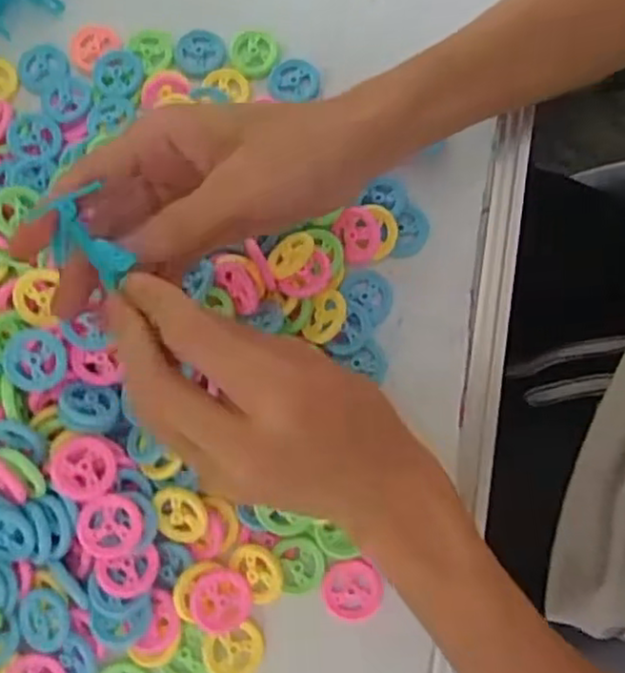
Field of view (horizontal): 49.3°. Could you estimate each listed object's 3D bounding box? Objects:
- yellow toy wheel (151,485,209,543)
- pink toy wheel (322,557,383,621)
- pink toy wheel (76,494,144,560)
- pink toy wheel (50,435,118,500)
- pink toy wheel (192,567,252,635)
[{"bbox_3d":[-0.065,0.090,0.338,0.022,0.005,0.027,-4,104,10],"label":"yellow toy wheel"},{"bbox_3d":[0.020,0.128,0.344,0.030,0.005,0.029,0,79,1],"label":"pink toy wheel"},{"bbox_3d":[-0.097,0.091,0.327,0.030,0.004,0.029,2,81,-14],"label":"pink toy wheel"},{"bbox_3d":[-0.112,0.063,0.329,0.028,0.008,0.030,0,79,1],"label":"pink toy wheel"},{"bbox_3d":[-0.045,0.131,0.337,0.027,0.011,0.030,-5,79,1],"label":"pink toy wheel"}]

